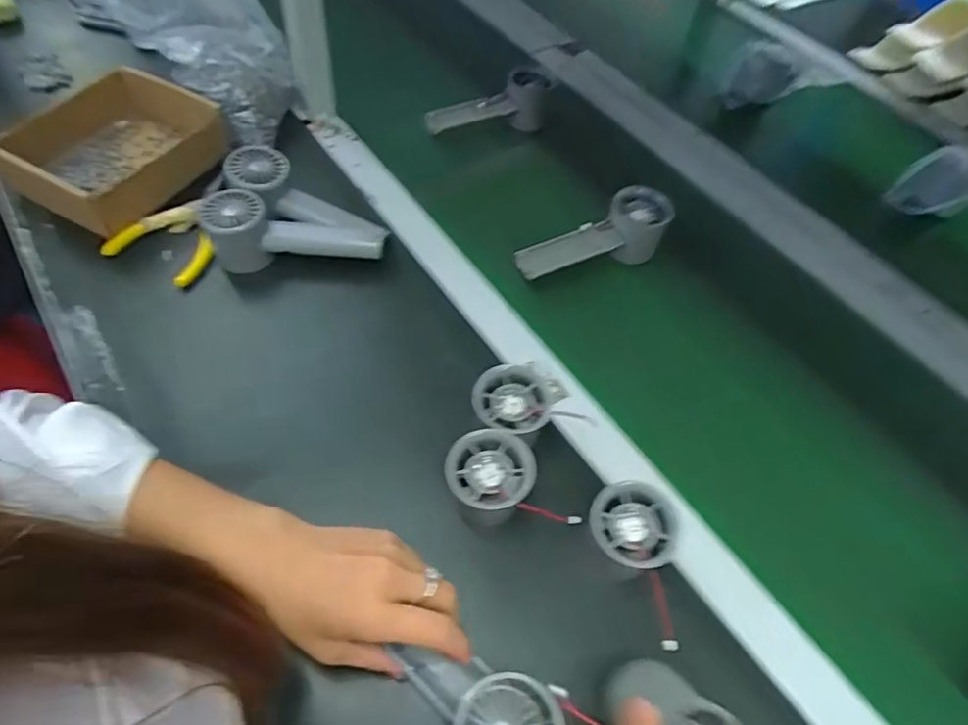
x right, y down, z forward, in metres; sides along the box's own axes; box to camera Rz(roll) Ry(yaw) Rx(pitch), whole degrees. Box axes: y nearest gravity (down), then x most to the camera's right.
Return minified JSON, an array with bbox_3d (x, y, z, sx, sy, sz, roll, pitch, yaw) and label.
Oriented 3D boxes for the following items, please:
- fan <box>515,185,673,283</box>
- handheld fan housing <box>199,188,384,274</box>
[{"bbox_3d":[0.109,-0.120,0.565,0.162,0.051,0.053,-25,61,-20],"label":"fan"},{"bbox_3d":[-0.173,-0.119,0.527,0.153,0.052,0.054,-3,56,-7],"label":"handheld fan housing"}]

